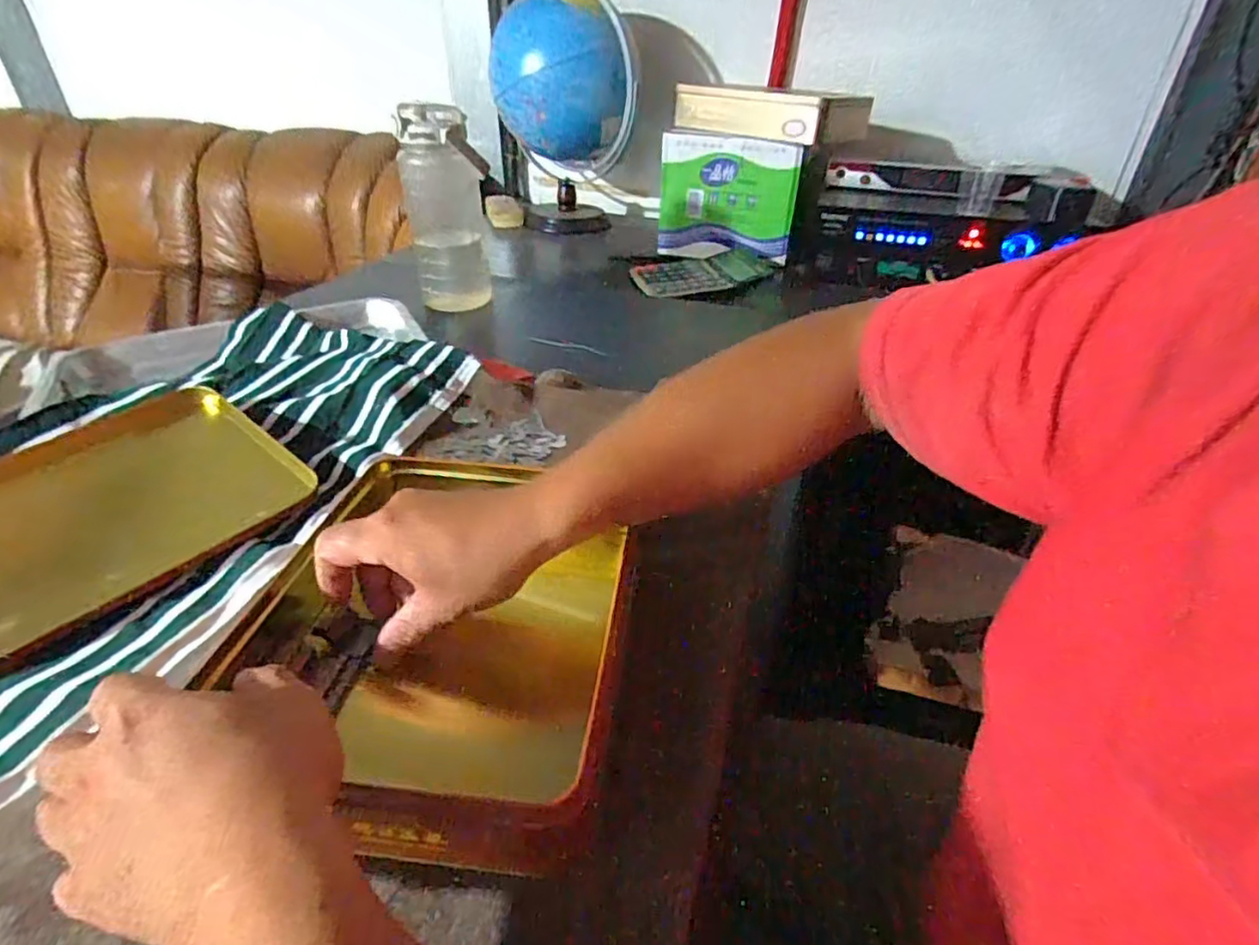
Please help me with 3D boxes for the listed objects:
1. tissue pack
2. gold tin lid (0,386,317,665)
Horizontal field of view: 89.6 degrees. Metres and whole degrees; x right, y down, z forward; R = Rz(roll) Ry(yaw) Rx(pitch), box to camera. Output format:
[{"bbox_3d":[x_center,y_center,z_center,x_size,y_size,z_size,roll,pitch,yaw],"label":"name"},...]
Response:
[{"bbox_3d":[0.164,-0.461,1.073,0.227,0.188,0.055,13,36,17],"label":"tissue pack"},{"bbox_3d":[-0.395,0.022,0.469,0.201,0.032,0.241,25,41,31],"label":"gold tin lid"}]

